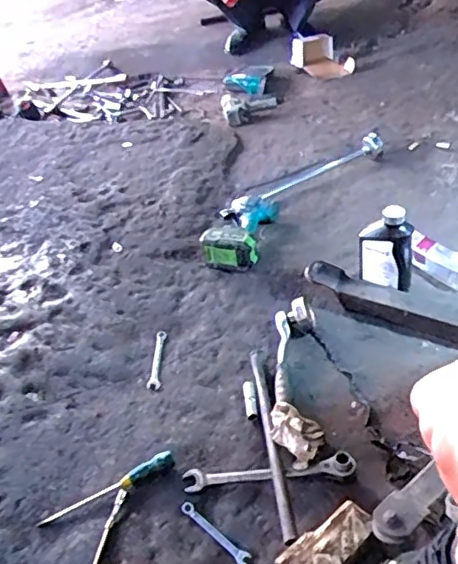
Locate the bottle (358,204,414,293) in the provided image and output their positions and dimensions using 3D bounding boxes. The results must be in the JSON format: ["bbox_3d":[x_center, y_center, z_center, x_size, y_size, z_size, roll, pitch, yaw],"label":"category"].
[{"bbox_3d":[0.323,-0.071,1.229,0.106,0.184,0.054,4,41,16],"label":"bottle"}]

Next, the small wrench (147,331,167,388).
[{"bbox_3d":[-0.150,0.158,1.242,0.024,0.006,0.162,-3,39,3],"label":"small wrench"}]

